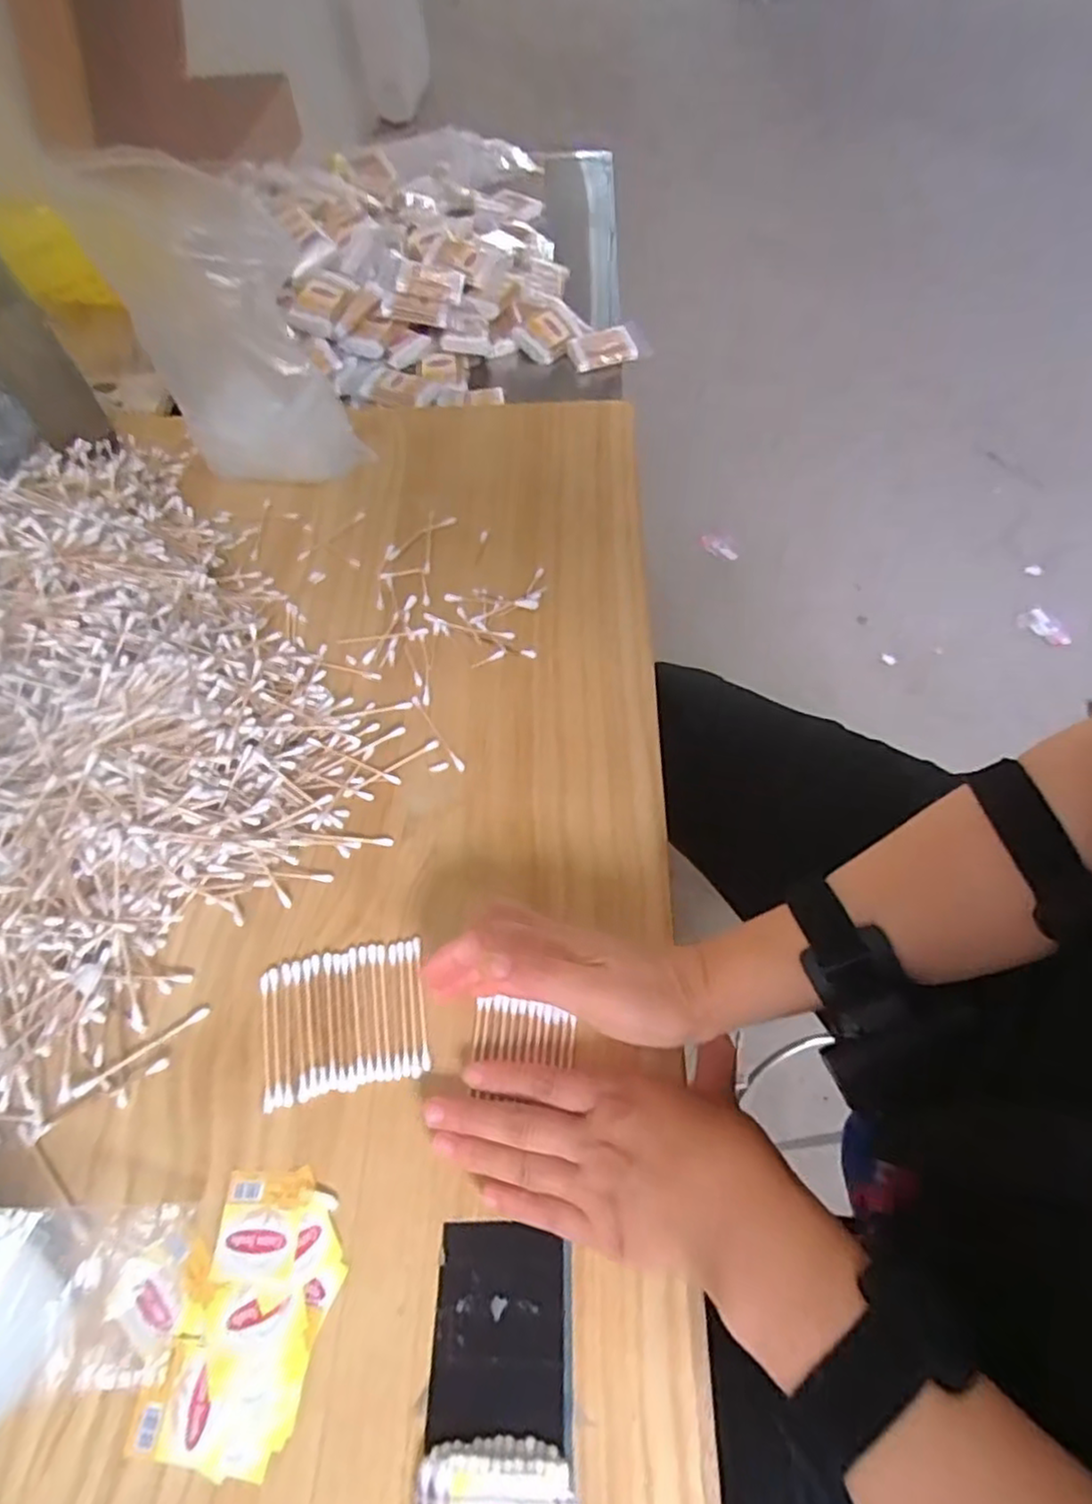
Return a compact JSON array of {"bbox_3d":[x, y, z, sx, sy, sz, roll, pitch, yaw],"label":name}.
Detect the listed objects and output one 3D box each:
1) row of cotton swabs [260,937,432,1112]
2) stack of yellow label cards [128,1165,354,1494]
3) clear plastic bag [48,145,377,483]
[{"bbox_3d":[-0.109,0.143,0.368,0.085,0.004,0.073,-11,57,-4],"label":"row of cotton swabs"},{"bbox_3d":[-0.132,0.250,0.305,0.068,0.007,0.103,11,58,10],"label":"stack of yellow label cards"},{"bbox_3d":[-0.217,-0.289,0.500,0.143,0.229,0.102,-23,58,-12],"label":"clear plastic bag"}]

